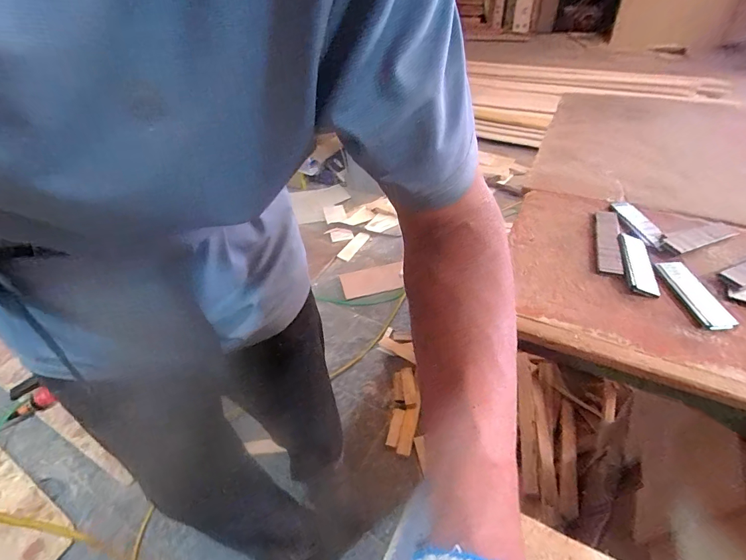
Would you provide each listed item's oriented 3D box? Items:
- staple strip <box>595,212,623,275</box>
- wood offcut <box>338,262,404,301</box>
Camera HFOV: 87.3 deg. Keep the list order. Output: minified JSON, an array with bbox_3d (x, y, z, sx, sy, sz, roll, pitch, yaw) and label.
[{"bbox_3d":[0.276,-0.047,0.459,0.026,0.009,0.113,10,46,17],"label":"staple strip"},{"bbox_3d":[-0.012,0.004,1.583,0.261,0.012,0.122,-12,61,20],"label":"wood offcut"}]

